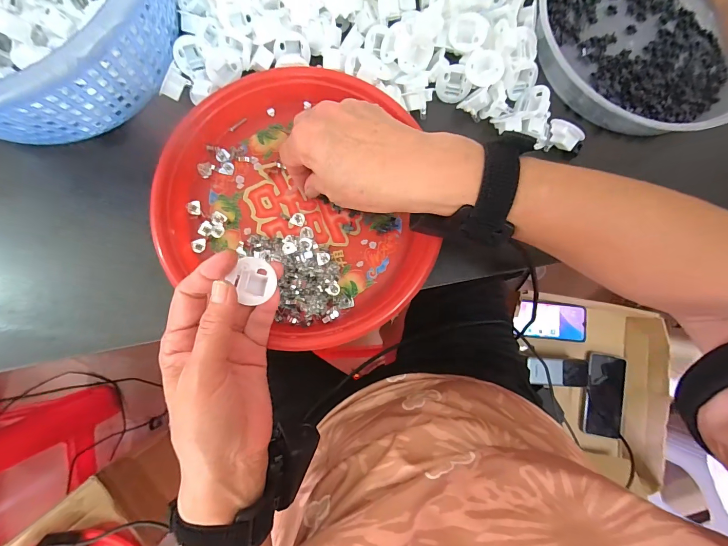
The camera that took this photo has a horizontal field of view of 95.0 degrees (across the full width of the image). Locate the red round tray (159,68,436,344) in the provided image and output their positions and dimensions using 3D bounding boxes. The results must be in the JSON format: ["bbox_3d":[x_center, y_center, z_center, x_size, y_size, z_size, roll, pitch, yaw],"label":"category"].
[{"bbox_3d":[-0.061,-0.060,0.295,0.215,0.030,0.249,-11,84,-4],"label":"red round tray"}]

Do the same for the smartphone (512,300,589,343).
[{"bbox_3d":[0.392,0.100,0.704,0.156,0.016,0.076,7,83,-5],"label":"smartphone"}]

